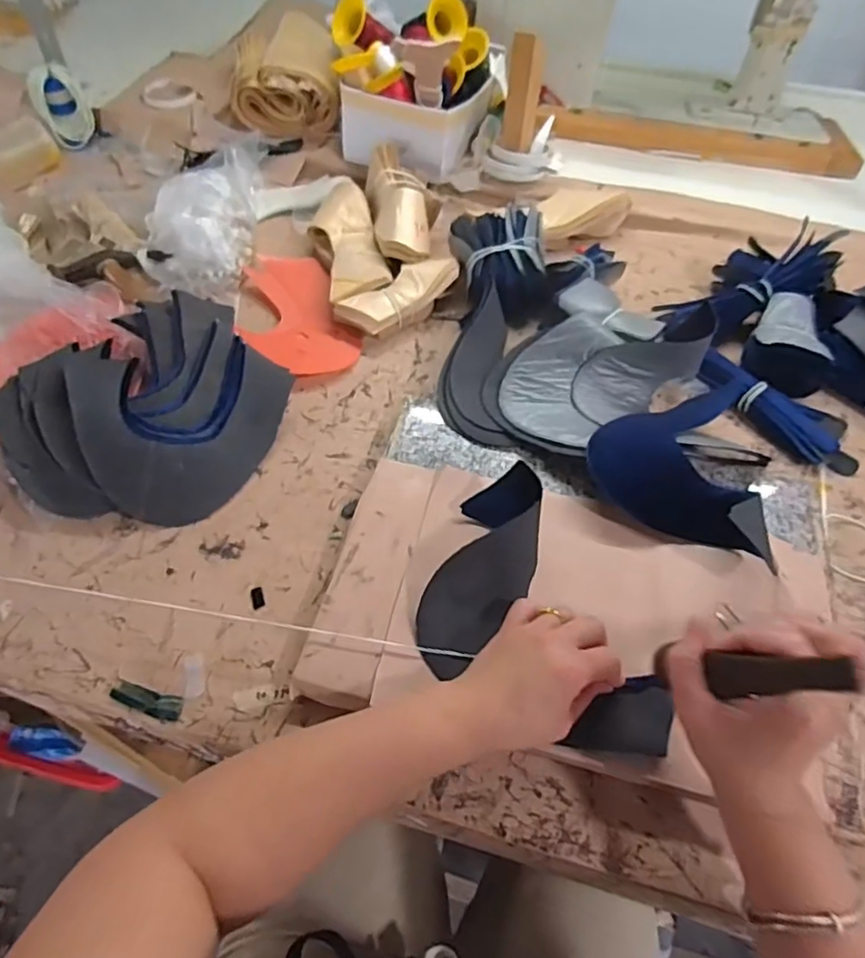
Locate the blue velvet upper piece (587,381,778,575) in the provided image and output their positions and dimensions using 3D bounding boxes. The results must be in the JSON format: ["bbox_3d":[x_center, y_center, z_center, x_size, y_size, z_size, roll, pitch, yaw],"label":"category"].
[{"bbox_3d":[0.216,-0.021,0.537,0.149,0.060,0.198,8,56,3],"label":"blue velvet upper piece"}]

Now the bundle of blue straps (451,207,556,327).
[{"bbox_3d":[0.082,-0.247,0.706,0.101,0.076,0.133,-7,56,-7],"label":"bundle of blue straps"}]

